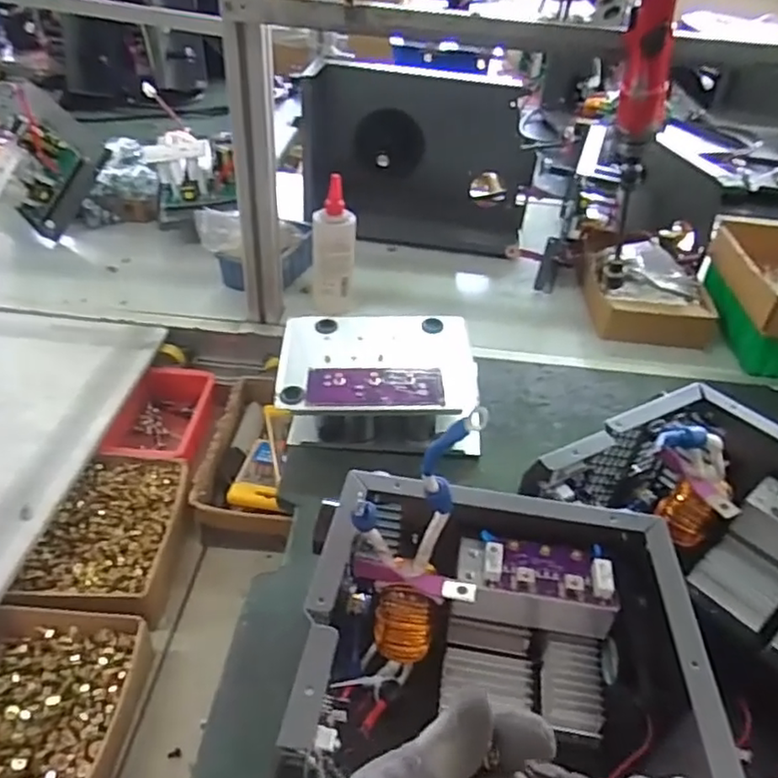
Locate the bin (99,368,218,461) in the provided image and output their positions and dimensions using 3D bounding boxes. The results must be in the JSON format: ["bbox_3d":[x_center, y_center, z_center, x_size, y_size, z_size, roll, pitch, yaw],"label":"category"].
[{"bbox_3d":[-0.261,0.041,0.737,0.087,0.068,0.136,5,40,1],"label":"bin"}]

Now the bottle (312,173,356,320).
[{"bbox_3d":[-0.069,-0.176,0.818,0.057,0.170,0.046,-1,40,-6],"label":"bottle"}]

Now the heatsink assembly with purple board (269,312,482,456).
[{"bbox_3d":[-0.007,-0.012,0.682,0.210,0.067,0.150,3,40,-2],"label":"heatsink assembly with purple board"}]

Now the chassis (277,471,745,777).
[{"bbox_3d":[0.060,0.173,0.404,0.210,0.153,0.172,6,40,1],"label":"chassis"}]

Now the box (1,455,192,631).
[{"bbox_3d":[-0.265,0.147,0.621,0.143,0.051,0.180,5,40,0],"label":"box"}]

